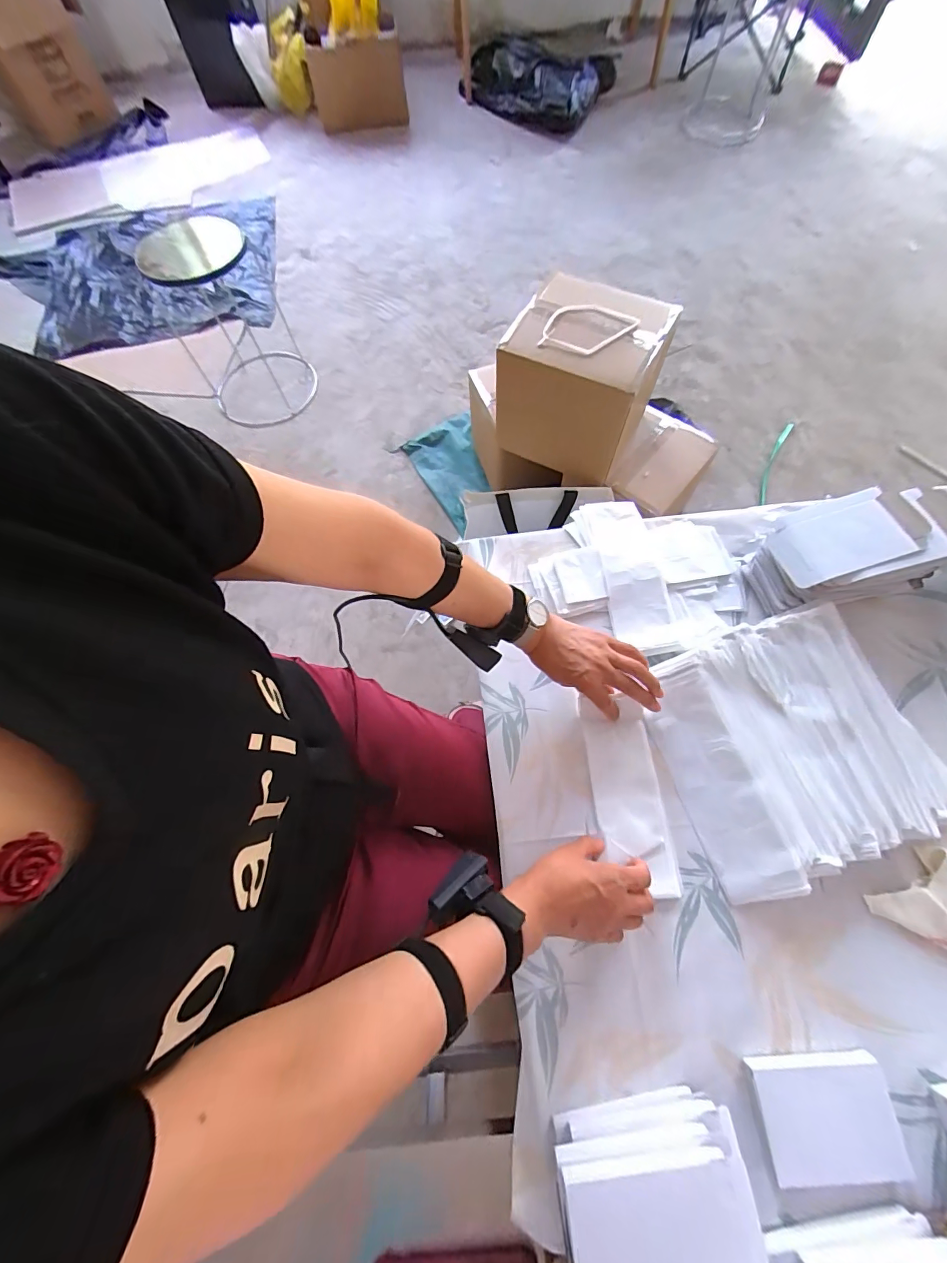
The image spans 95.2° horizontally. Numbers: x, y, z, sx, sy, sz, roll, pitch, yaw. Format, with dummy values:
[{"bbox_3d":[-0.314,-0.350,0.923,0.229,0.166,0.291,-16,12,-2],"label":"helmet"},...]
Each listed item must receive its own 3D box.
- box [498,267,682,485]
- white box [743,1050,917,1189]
[{"bbox_3d":[0.224,-0.525,0.955,0.298,0.286,0.298,23,72,11],"label":"box"},{"bbox_3d":[0.339,0.469,0.418,0.119,0.026,0.087,-5,69,1],"label":"white box"}]

